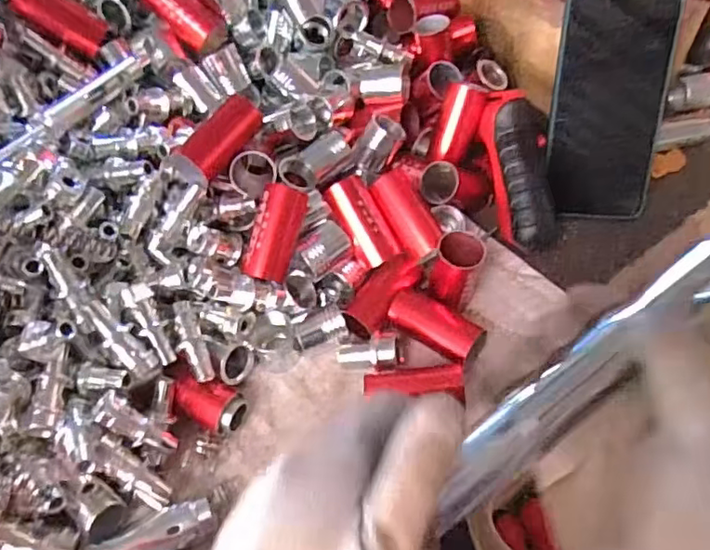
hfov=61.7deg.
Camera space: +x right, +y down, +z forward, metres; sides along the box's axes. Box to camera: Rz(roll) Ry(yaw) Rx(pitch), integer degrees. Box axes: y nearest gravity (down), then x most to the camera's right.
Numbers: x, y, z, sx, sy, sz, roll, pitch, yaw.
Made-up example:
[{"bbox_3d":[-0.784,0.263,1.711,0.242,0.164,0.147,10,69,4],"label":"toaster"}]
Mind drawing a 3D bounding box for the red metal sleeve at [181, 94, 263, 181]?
[{"bbox_3d":[-0.087,-0.093,0.393,0.020,0.022,0.060,26,62,18],"label":"red metal sleeve"}]

